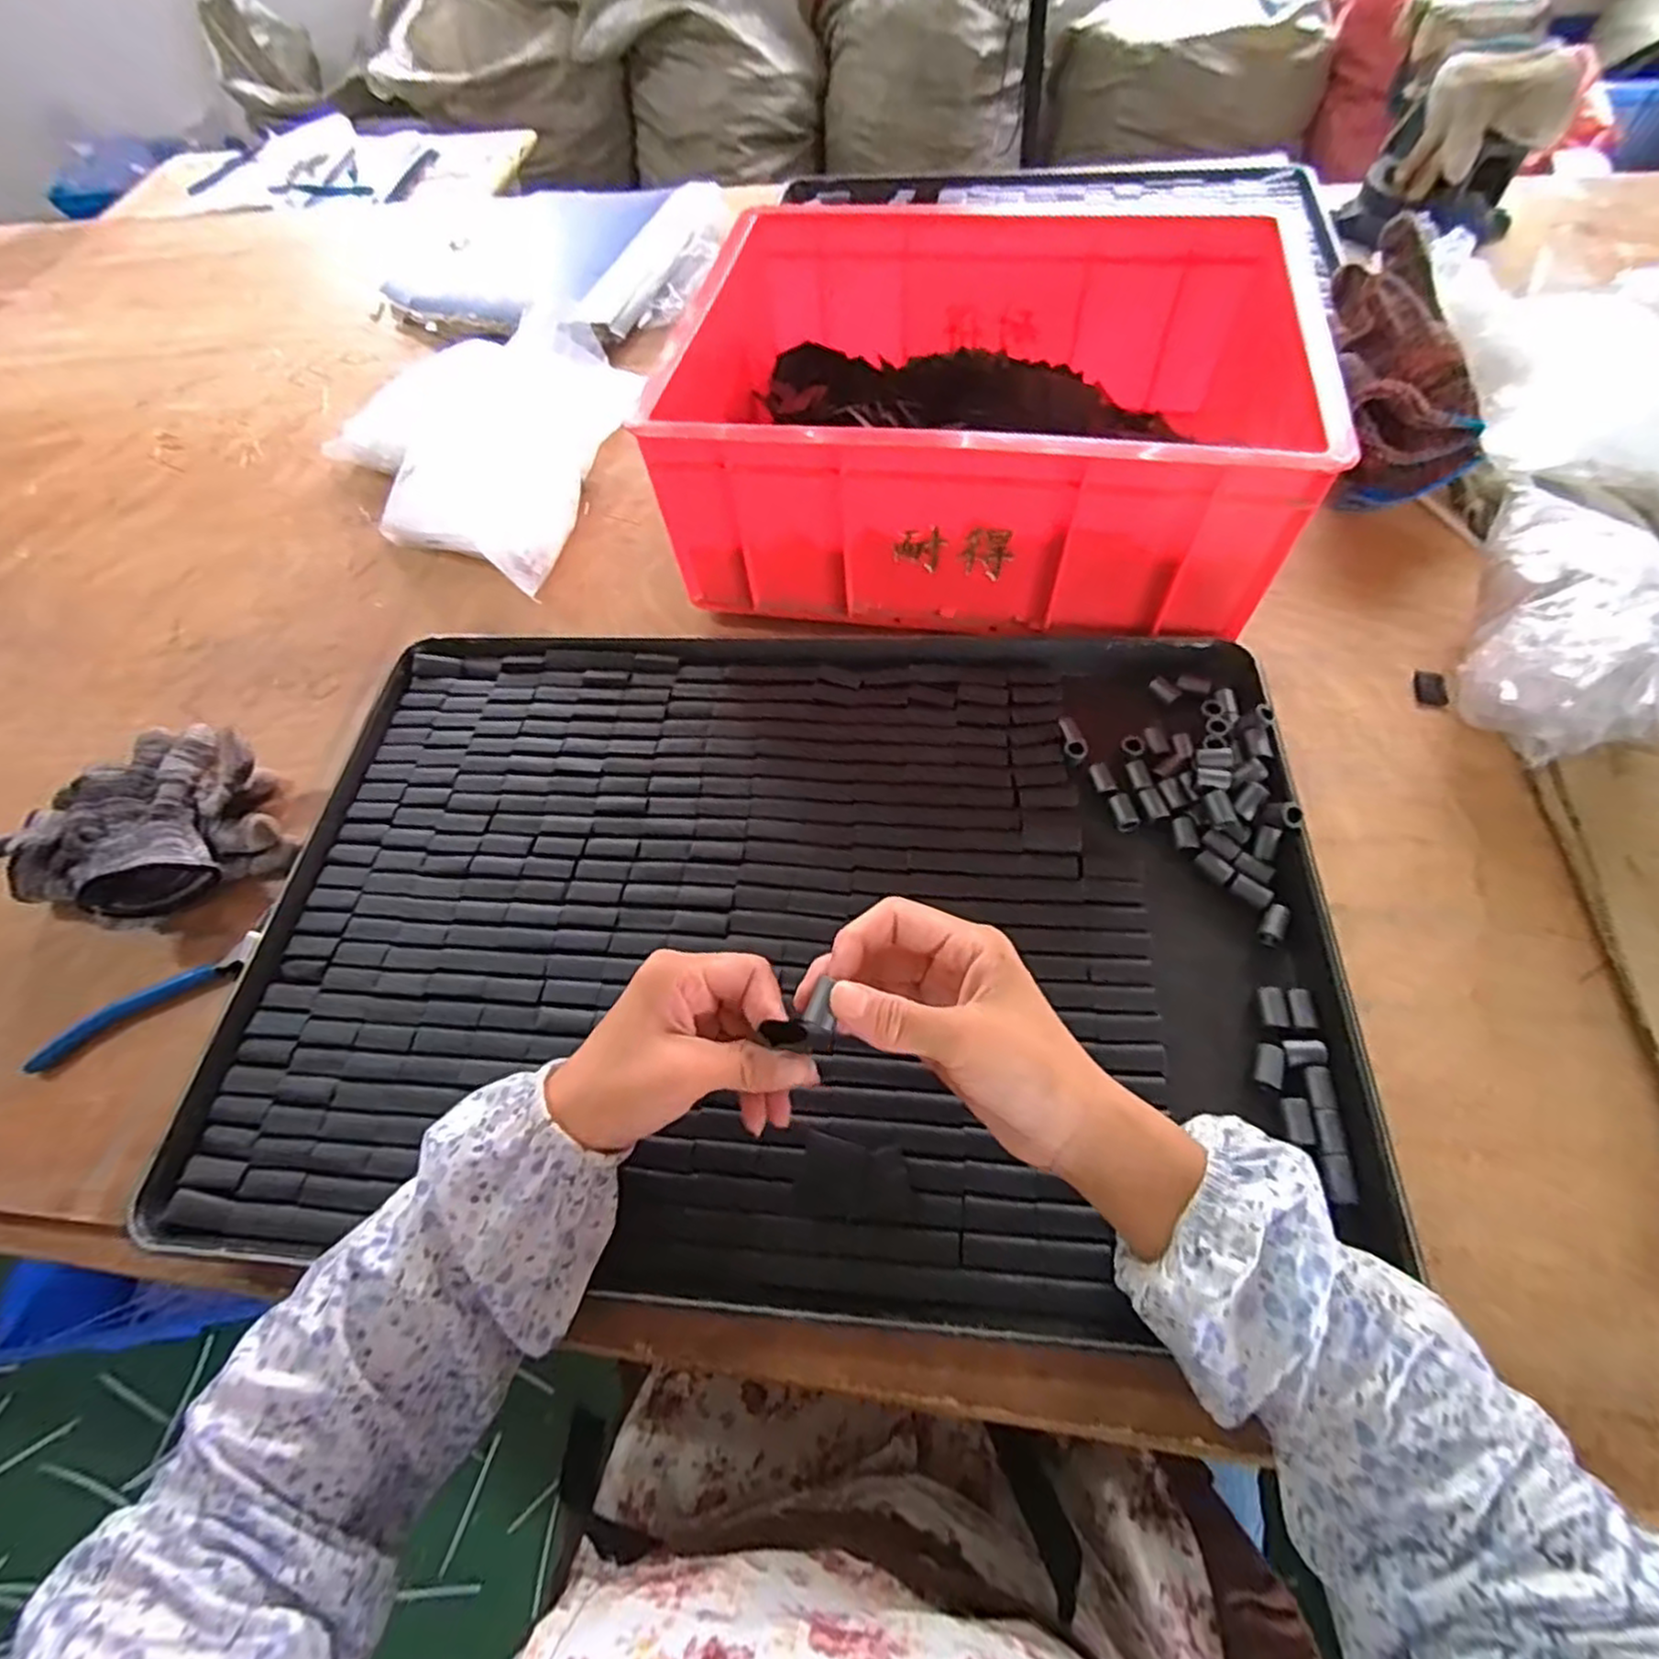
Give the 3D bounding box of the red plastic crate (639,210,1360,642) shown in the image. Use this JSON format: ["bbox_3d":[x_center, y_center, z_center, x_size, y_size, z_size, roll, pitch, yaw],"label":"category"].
[{"bbox_3d":[0.114,-0.302,0.538,0.409,0.147,0.303,8,62,9],"label":"red plastic crate"}]

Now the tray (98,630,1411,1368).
[{"bbox_3d":[-0.031,0.035,0.422,0.586,0.024,0.401,1,61,6],"label":"tray"}]

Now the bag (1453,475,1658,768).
[{"bbox_3d":[0.450,-0.128,0.446,0.091,0.084,0.169,22,64,16],"label":"bag"}]

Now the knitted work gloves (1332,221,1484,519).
[{"bbox_3d":[0.422,-0.349,0.545,0.089,0.071,0.209,-1,85,3],"label":"knitted work gloves"}]

